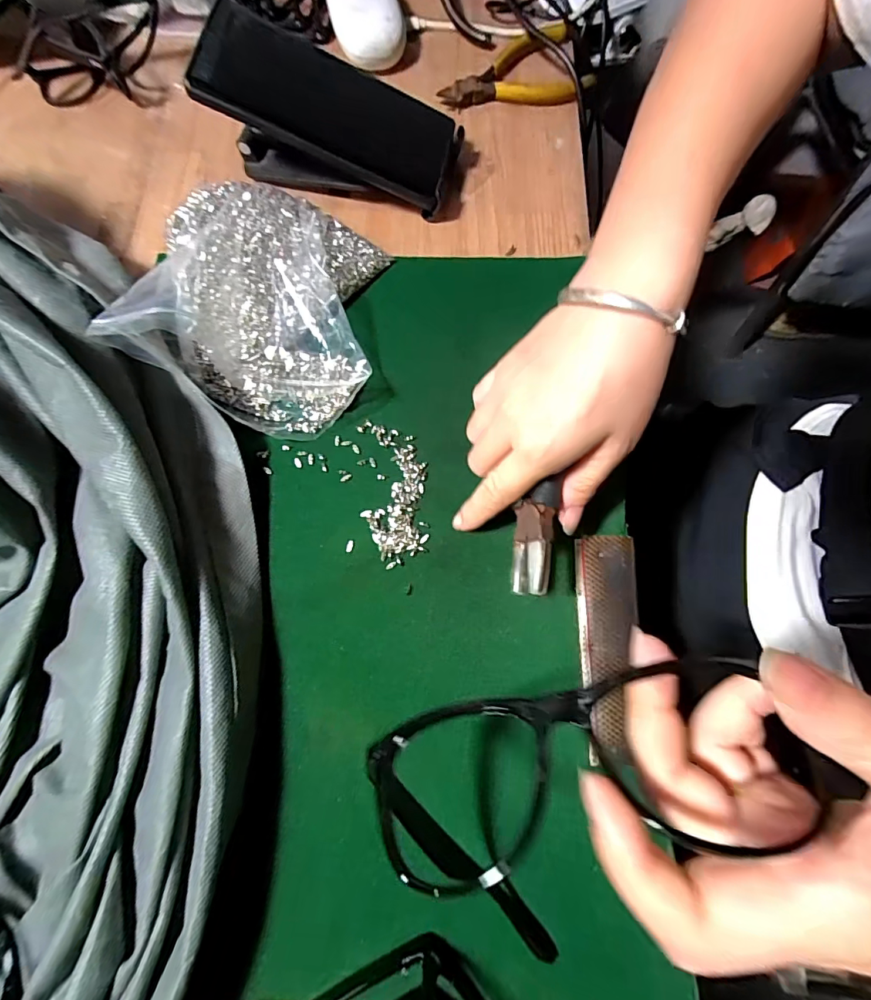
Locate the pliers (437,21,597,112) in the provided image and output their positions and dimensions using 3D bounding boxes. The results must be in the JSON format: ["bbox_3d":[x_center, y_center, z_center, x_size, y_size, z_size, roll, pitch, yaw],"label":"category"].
[{"bbox_3d":[0.060,-0.344,0.372,0.117,0.015,0.075,-14,75,-4],"label":"pliers"}]

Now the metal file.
[{"bbox_3d":[0.097,0.079,0.254,0.033,0.006,0.119,1,73,2],"label":"metal file"}]

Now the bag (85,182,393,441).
[{"bbox_3d":[-0.107,-0.129,0.300,0.155,0.041,0.152,25,76,7],"label":"bag"}]

